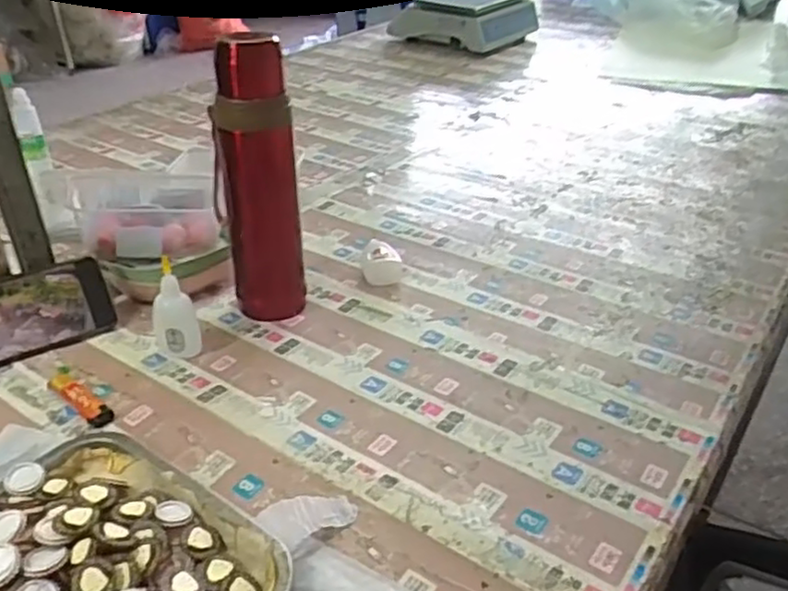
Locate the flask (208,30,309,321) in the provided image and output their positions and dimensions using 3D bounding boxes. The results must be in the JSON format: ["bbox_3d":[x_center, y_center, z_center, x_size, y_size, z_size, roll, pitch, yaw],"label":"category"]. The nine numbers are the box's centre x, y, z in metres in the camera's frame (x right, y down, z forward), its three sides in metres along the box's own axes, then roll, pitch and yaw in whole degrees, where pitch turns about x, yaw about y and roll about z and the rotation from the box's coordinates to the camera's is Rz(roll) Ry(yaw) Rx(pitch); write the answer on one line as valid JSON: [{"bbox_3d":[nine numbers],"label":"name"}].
[{"bbox_3d":[-0.132,-0.105,0.695,0.077,0.274,0.059,-8,33,-11],"label":"flask"}]

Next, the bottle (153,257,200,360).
[{"bbox_3d":[-0.206,0.015,0.673,0.035,0.096,0.034,-24,39,-32],"label":"bottle"}]

